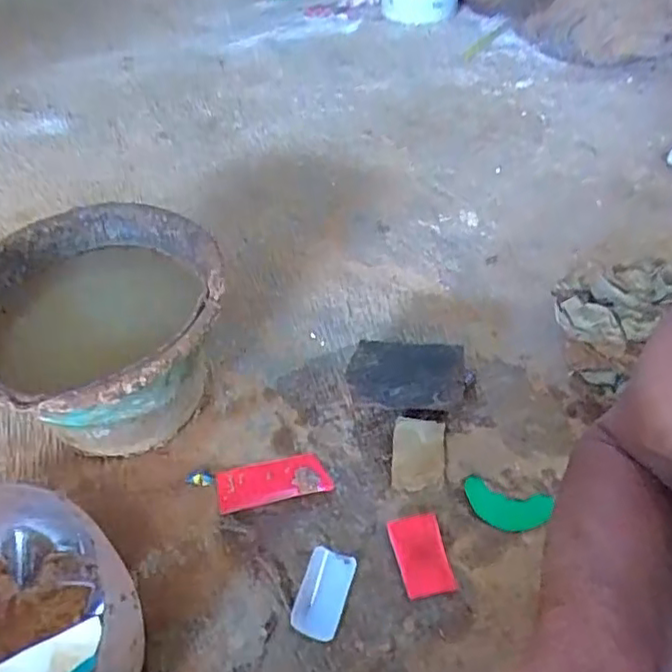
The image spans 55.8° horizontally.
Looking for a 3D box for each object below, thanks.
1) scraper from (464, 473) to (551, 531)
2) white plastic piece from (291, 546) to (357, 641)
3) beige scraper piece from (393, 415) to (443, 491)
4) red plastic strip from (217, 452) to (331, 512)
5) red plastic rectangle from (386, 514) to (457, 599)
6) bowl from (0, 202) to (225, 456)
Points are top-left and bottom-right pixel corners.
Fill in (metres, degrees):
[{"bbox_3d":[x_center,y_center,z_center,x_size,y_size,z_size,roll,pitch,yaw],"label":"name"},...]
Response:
[{"bbox_3d":[0.163,0.161,0.610,0.080,0.011,0.043,16,49,16],"label":"scraper"},{"bbox_3d":[-0.011,0.224,0.556,0.041,0.011,0.075,14,49,14],"label":"white plastic piece"},{"bbox_3d":[0.084,0.120,0.649,0.053,0.005,0.076,9,60,-5],"label":"beige scraper piece"},{"bbox_3d":[-0.063,0.144,0.634,0.108,0.005,0.045,-11,48,-9],"label":"red plastic strip"},{"bbox_3d":[0.077,0.197,0.576,0.048,0.016,0.070,-8,47,-6],"label":"red plastic rectangle"},{"bbox_3d":[-0.233,0.012,0.651,0.239,0.178,0.256,-1,47,1],"label":"bowl"}]

